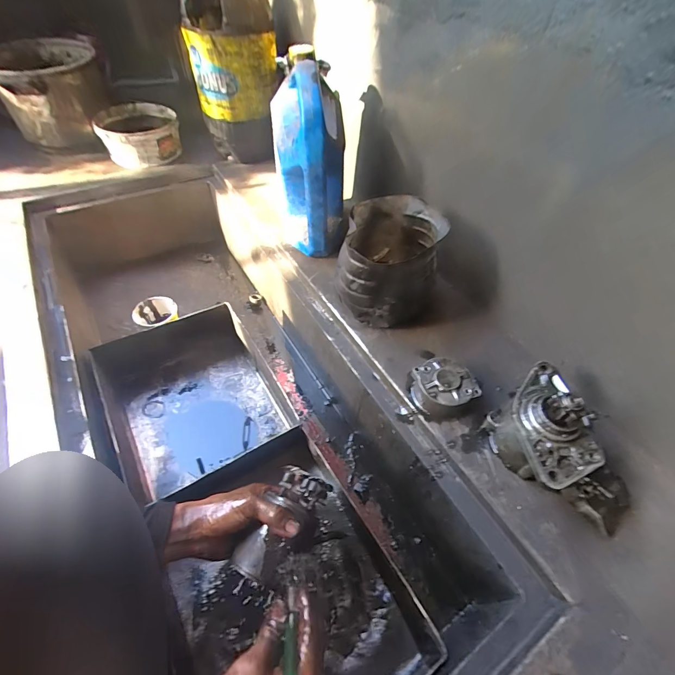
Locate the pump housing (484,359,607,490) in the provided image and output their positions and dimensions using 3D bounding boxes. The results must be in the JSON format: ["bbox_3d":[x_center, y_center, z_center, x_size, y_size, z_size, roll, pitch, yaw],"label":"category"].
[{"bbox_3d":[0.255,0.110,0.439,0.091,0.122,0.149,-4,50,-6],"label":"pump housing"}]

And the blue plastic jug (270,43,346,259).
[{"bbox_3d":[-0.046,-0.304,0.627,0.127,0.282,0.182,-2,51,-6],"label":"blue plastic jug"}]

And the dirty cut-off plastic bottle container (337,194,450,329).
[{"bbox_3d":[0.080,-0.115,0.596,0.158,0.175,0.166,2,50,-1],"label":"dirty cut-off plastic bottle container"}]

